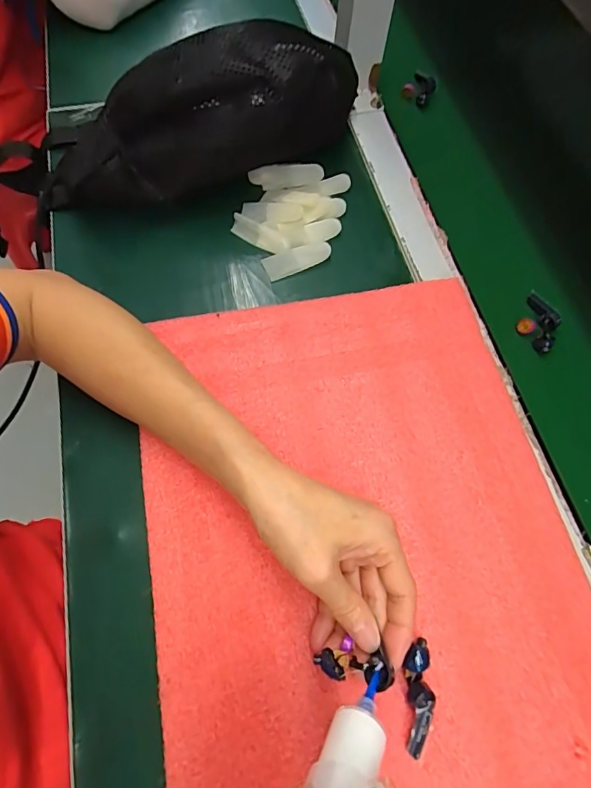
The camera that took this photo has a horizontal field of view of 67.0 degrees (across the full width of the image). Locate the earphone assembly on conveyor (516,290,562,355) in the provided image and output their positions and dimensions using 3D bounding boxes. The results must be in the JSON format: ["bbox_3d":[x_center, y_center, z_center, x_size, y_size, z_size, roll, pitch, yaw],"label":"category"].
[{"bbox_3d":[0.198,-0.058,0.361,0.031,0.014,0.046,29,70,11],"label":"earphone assembly on conveyor"}]

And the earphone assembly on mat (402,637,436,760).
[{"bbox_3d":[0.069,0.167,0.247,0.014,0.014,0.055,4,67,1],"label":"earphone assembly on mat"}]

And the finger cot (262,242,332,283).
[{"bbox_3d":[0.002,-0.116,0.379,0.058,0.005,0.021,-19,69,-9],"label":"finger cot"}]

